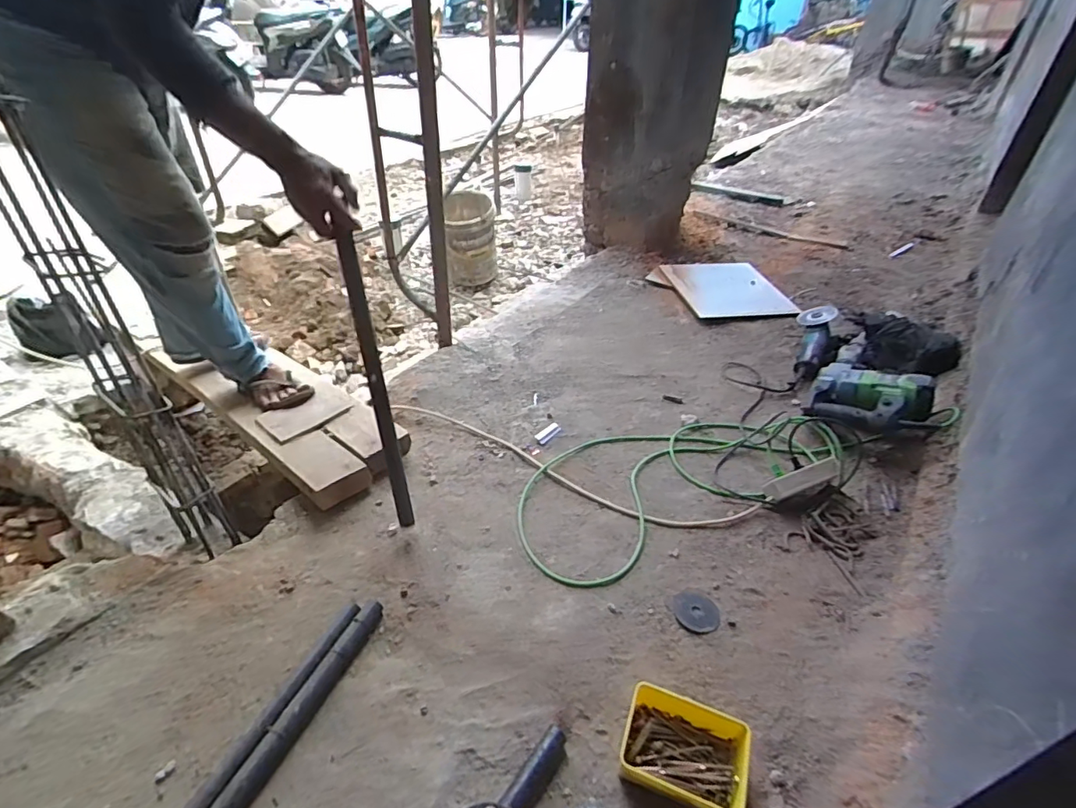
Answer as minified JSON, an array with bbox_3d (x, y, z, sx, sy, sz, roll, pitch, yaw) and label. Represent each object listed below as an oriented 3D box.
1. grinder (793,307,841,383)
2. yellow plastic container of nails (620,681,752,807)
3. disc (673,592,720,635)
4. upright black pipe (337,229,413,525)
[{"bbox_3d":[0.787,-0.181,1.537,0.128,0.103,0.300,22,43,25],"label":"grinder"},{"bbox_3d":[0.197,0.469,0.723,0.157,0.060,0.117,14,40,16],"label":"yellow plastic container of nails"},{"bbox_3d":[0.273,0.357,0.919,0.076,0.004,0.072,2,45,-2],"label":"disc"},{"bbox_3d":[-0.279,-0.022,0.938,0.029,0.514,0.035,-12,19,-15],"label":"upright black pipe"}]

